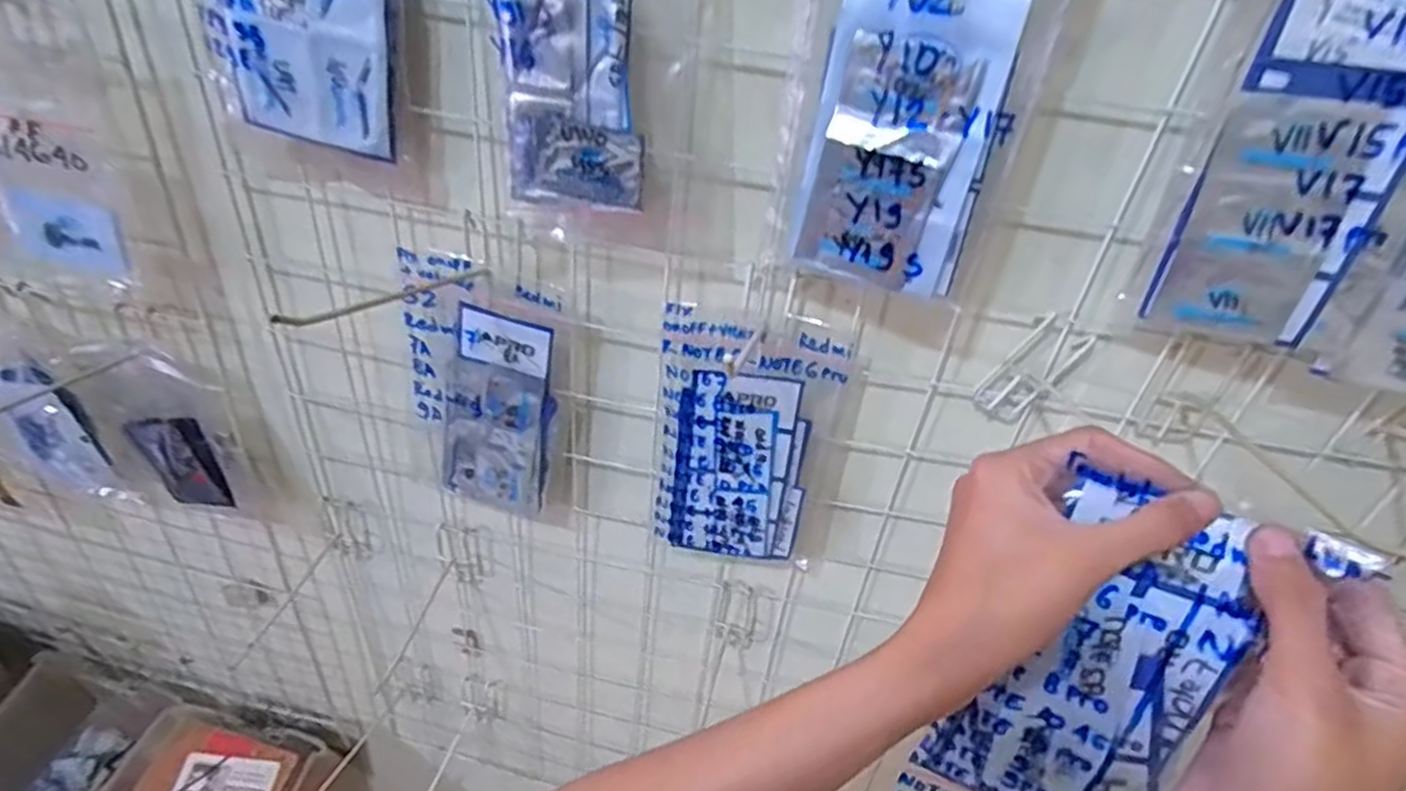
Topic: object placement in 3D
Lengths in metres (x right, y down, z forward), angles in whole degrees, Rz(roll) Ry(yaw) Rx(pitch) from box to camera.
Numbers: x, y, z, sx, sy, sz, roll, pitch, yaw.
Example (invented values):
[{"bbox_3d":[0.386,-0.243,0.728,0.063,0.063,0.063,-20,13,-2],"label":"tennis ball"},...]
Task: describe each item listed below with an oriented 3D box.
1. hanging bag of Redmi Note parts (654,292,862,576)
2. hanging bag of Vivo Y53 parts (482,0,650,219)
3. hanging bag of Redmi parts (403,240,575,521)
[{"bbox_3d":[0.029,0.040,0.507,0.121,0.204,0.037,9,34,3],"label":"hanging bag of Redmi Note parts"},{"bbox_3d":[-0.072,-0.185,0.371,0.077,0.181,0.025,3,31,9],"label":"hanging bag of Vivo Y53 parts"},{"bbox_3d":[-0.149,0.002,0.518,0.113,0.210,0.033,10,34,5],"label":"hanging bag of Redmi parts"}]

